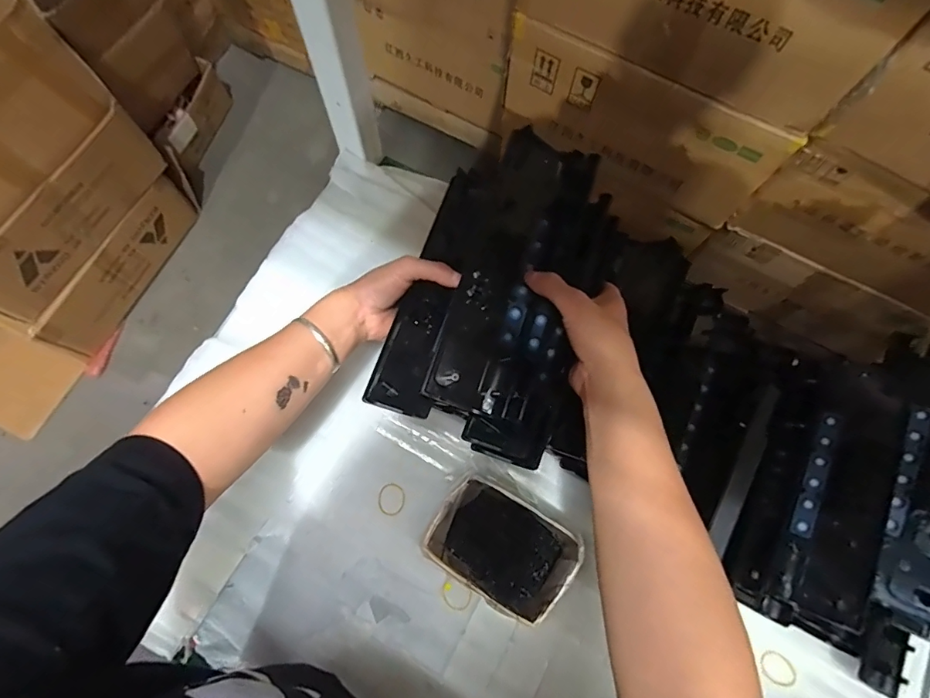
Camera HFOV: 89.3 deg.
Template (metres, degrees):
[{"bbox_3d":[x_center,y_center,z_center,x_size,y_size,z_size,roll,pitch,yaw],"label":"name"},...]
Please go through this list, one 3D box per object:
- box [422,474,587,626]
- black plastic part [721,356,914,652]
[{"bbox_3d":[0.032,0.184,0.448,0.129,0.070,0.087,33,76,8],"label":"box"},{"bbox_3d":[0.329,0.128,0.448,0.102,0.041,0.255,26,75,6],"label":"black plastic part"}]

